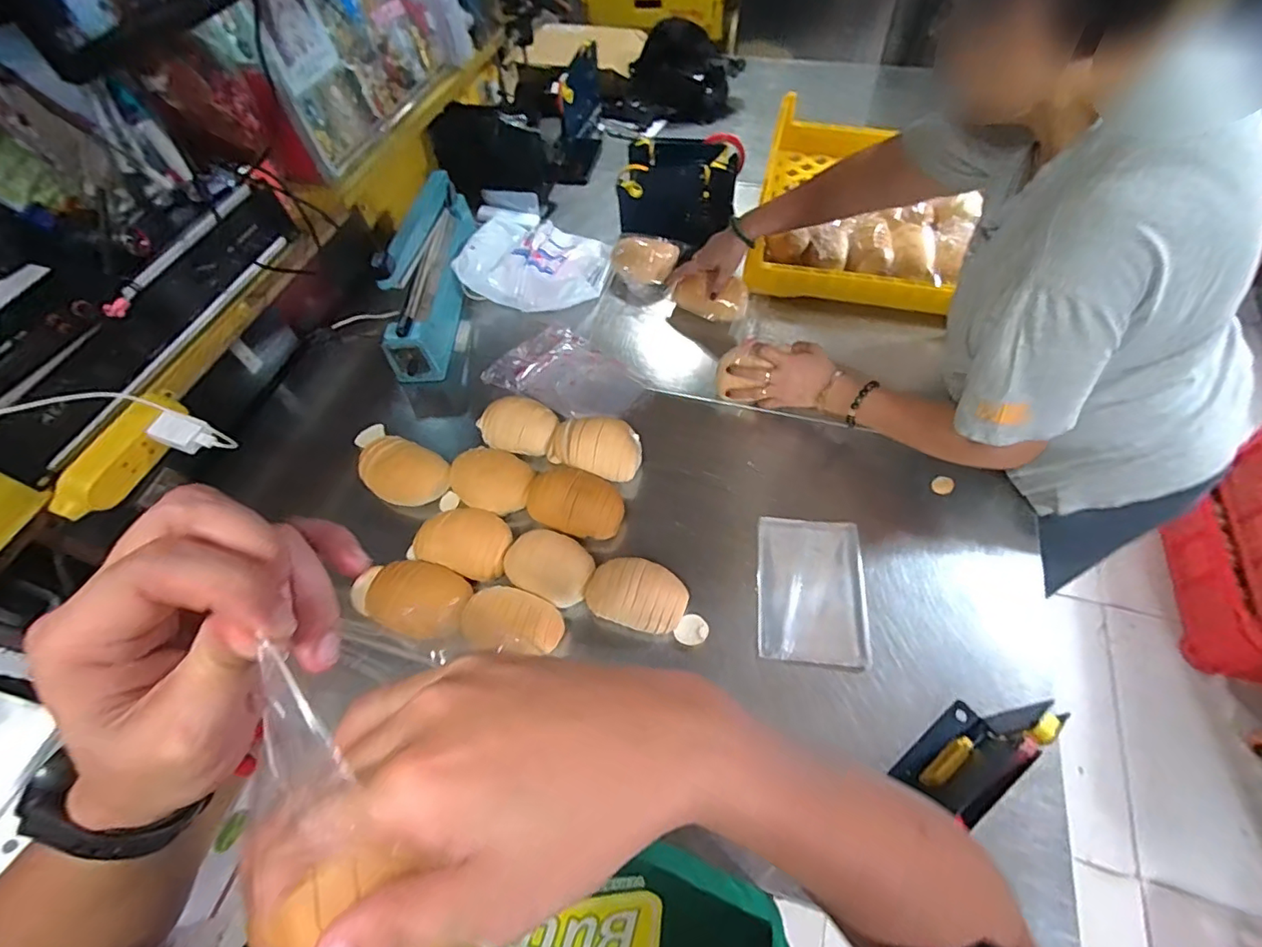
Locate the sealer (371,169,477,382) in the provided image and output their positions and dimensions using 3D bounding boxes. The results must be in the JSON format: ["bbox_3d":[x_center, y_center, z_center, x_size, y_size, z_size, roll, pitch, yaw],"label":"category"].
[{"bbox_3d":[-0.354,-0.364,0.916,0.093,0.178,0.390,-4,59,1],"label":"sealer"}]

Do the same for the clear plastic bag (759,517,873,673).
[{"bbox_3d":[0.232,0.146,0.676,0.132,0.013,0.182,4,59,6],"label":"clear plastic bag"}]

